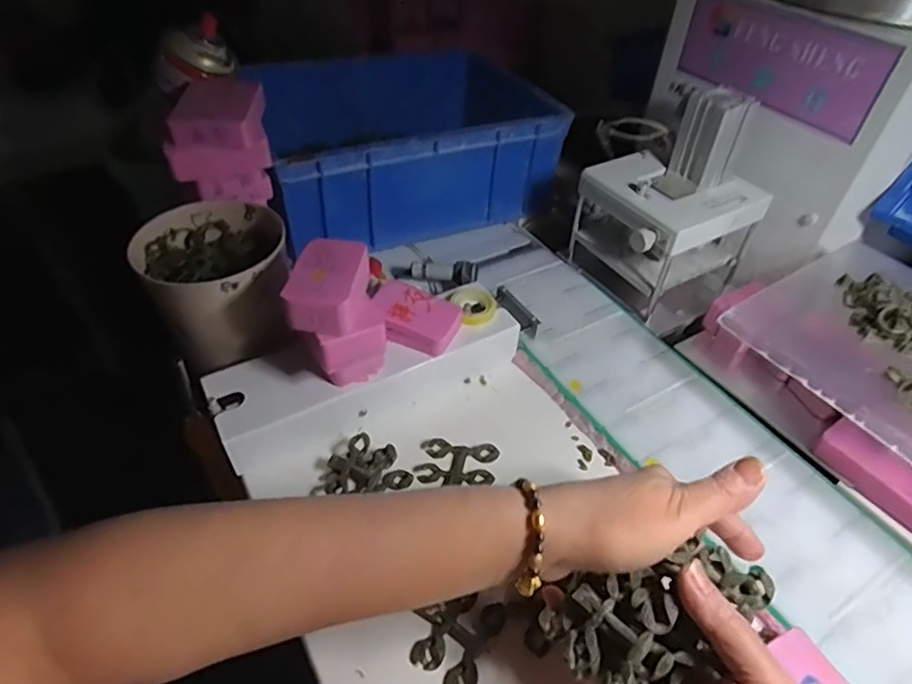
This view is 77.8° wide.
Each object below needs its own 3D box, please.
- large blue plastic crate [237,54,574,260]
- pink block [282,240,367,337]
[{"bbox_3d":[-0.079,-0.241,0.686,0.314,0.129,0.269,-21,48,-18],"label":"large blue plastic crate"},{"bbox_3d":[-0.090,-0.040,0.402,0.048,0.031,0.068,5,45,3],"label":"pink block"}]

